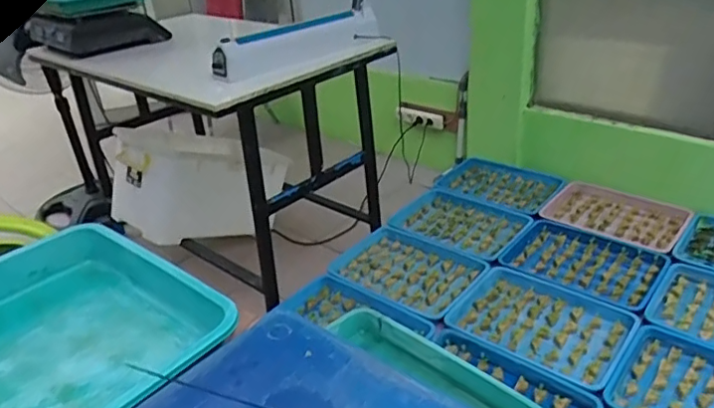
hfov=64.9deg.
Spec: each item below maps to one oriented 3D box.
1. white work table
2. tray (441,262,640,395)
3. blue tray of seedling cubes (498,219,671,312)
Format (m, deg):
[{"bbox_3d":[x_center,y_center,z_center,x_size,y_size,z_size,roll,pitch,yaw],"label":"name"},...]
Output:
[{"bbox_3d":[-0.426,-0.247,1.818,0.944,0.693,0.658,22,39,39],"label":"white work table"},{"bbox_3d":[0.467,0.294,1.420,0.395,0.046,0.340,22,38,35],"label":"tray"},{"bbox_3d":[0.658,0.157,1.636,0.413,0.048,0.282,23,39,37],"label":"blue tray of seedling cubes"}]

